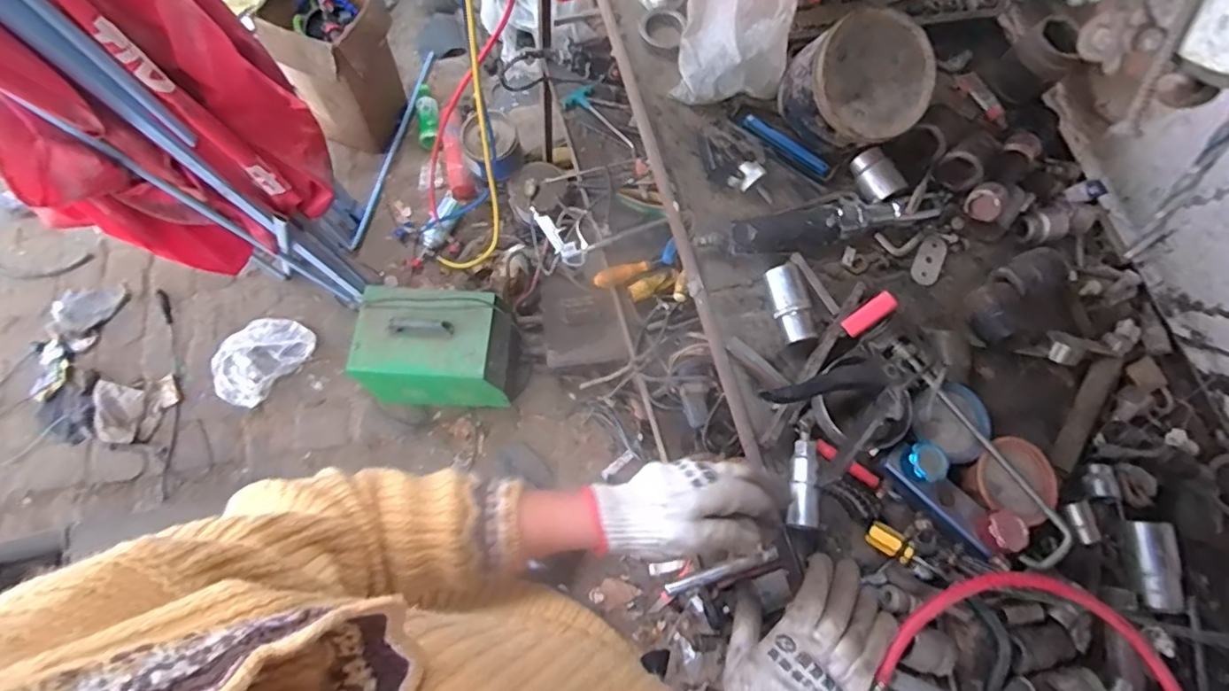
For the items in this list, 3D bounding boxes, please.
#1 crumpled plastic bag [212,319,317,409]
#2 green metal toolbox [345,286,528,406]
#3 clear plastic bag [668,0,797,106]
[{"bbox_3d":[-0.930,0.027,1.521,0.175,0.050,0.248,38,76,10],"label":"crumpled plastic bag"},{"bbox_3d":[-0.410,0.007,1.407,0.352,0.253,0.238,0,73,-1],"label":"green metal toolbox"},{"bbox_3d":[0.136,-0.361,0.645,0.120,0.060,0.183,16,109,16],"label":"clear plastic bag"}]

